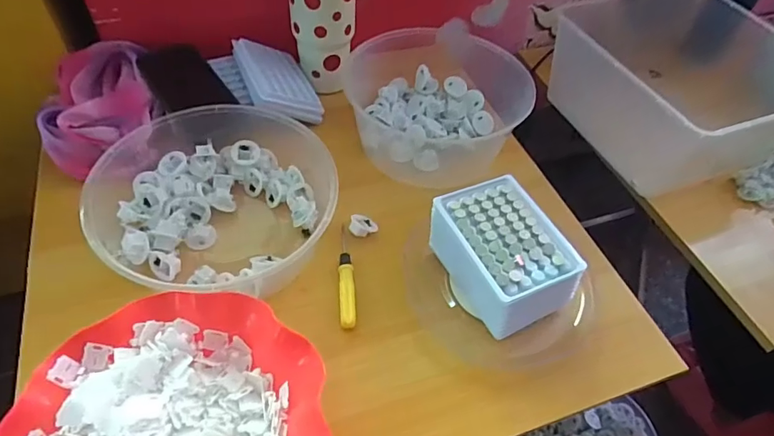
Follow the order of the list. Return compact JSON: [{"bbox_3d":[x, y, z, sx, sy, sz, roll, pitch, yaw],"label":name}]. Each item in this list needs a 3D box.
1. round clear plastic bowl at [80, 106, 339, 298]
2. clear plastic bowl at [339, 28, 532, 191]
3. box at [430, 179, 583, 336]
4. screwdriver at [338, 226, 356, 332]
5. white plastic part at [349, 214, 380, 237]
[{"bbox_3d":[-0.193,-0.026,0.525,0.227,0.095,0.267,-30,60,-26],"label":"round clear plastic bowl"},{"bbox_3d":[0.060,-0.166,0.661,0.241,0.081,0.236,3,51,-3],"label":"clear plastic bowl"},{"bbox_3d":[0.115,0.039,0.490,0.098,0.076,0.145,-21,56,-21],"label":"box"},{"bbox_3d":[-0.043,0.057,0.501,0.016,0.013,0.119,-1,51,-7],"label":"screwdriver"},{"bbox_3d":[-0.025,0.008,0.537,0.031,0.013,0.020,2,51,-4],"label":"white plastic part"}]

